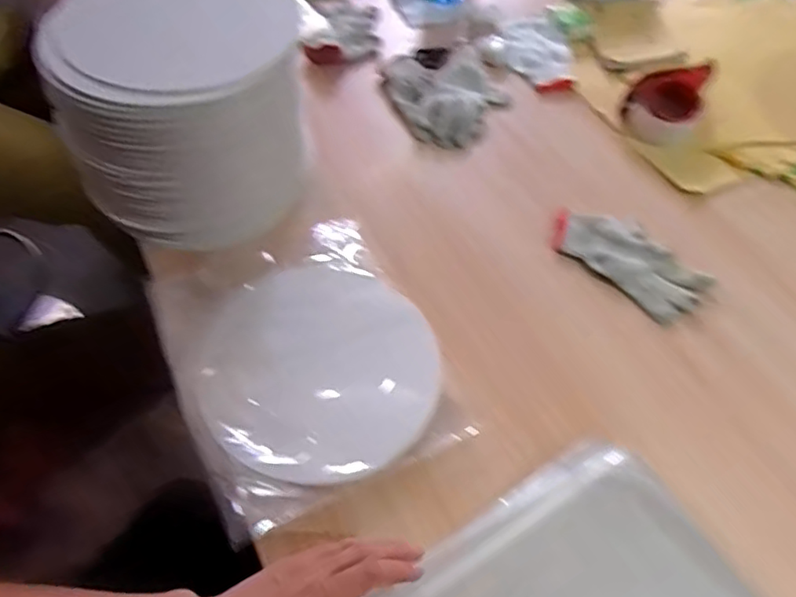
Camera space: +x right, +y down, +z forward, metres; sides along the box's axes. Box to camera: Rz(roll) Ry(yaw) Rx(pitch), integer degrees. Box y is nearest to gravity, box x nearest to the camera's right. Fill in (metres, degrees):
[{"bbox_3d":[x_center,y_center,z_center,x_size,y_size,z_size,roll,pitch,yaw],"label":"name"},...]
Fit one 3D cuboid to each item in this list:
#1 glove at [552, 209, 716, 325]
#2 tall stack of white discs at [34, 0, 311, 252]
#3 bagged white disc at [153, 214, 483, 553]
[{"bbox_3d":[0.286,-0.050,0.770,0.187,0.017,0.106,37,59,19],"label":"glove"},{"bbox_3d":[-0.248,-0.217,0.716,0.248,0.203,0.222,-14,57,-15],"label":"tall stack of white discs"},{"bbox_3d":[-0.095,0.054,0.645,0.256,0.040,0.311,-20,59,-19],"label":"bagged white disc"}]

